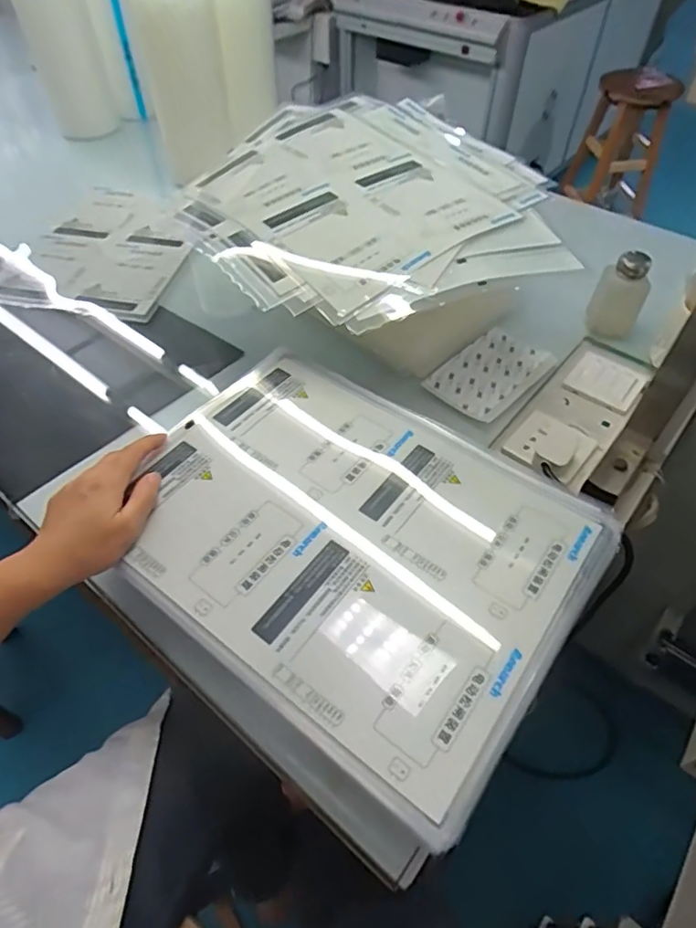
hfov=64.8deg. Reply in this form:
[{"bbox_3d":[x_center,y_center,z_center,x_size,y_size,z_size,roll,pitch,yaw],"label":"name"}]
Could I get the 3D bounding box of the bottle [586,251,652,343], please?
[{"bbox_3d":[0.369,-0.223,0.749,0.062,0.111,0.054,25,53,18],"label":"bottle"}]

